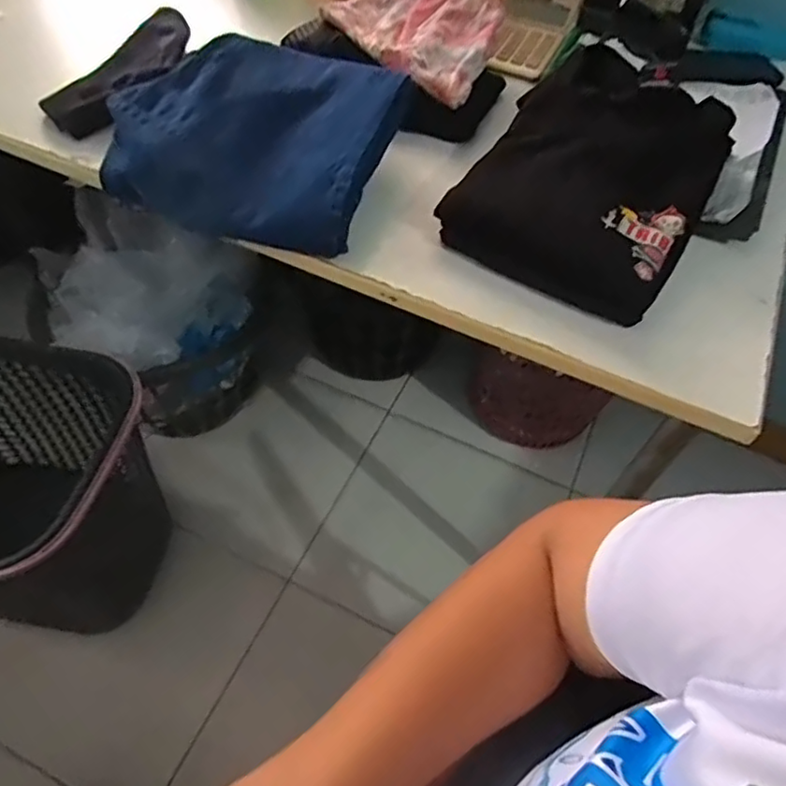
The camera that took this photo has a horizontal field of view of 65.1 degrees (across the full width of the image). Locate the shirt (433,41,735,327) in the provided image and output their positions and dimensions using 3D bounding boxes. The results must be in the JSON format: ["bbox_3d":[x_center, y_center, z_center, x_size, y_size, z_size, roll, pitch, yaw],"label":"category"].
[{"bbox_3d":[0.182,-0.197,0.569,0.194,0.053,0.250,29,70,13],"label":"shirt"}]

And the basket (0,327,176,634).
[{"bbox_3d":[-0.577,0.145,0.895,0.447,0.368,0.307,13,55,5],"label":"basket"}]

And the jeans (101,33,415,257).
[{"bbox_3d":[-0.119,-0.239,0.568,0.231,0.063,0.208,13,55,5],"label":"jeans"}]

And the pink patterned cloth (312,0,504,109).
[{"bbox_3d":[0.026,-0.398,0.669,0.177,0.048,0.138,25,57,13],"label":"pink patterned cloth"}]

